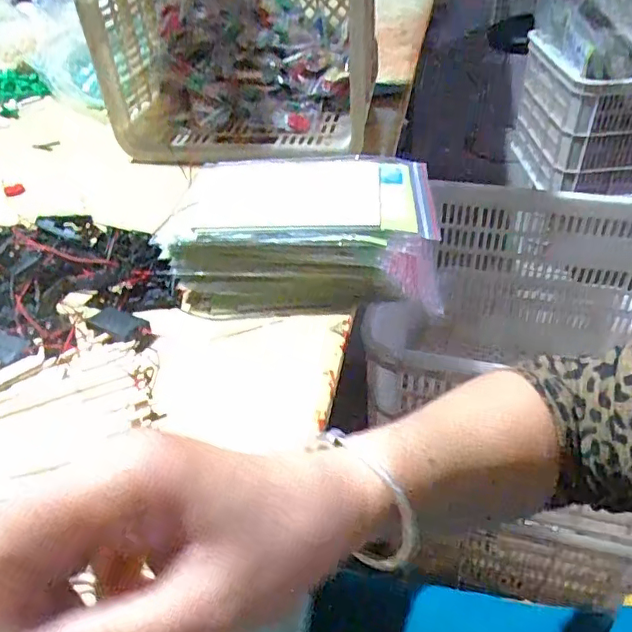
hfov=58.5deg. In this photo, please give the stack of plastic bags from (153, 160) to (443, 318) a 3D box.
[{"bbox_3d":[-0.012,-0.091,0.602,0.268,0.090,0.178,0,40,3],"label":"stack of plastic bags"}]

